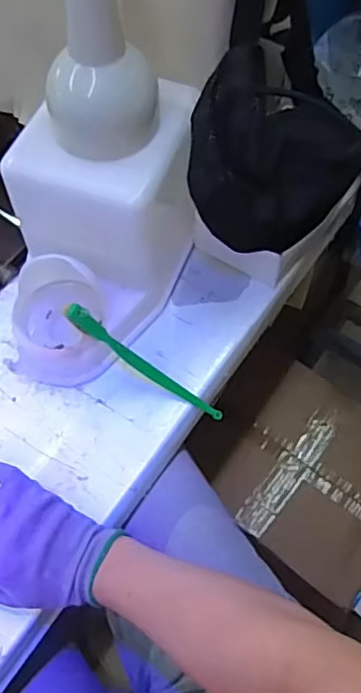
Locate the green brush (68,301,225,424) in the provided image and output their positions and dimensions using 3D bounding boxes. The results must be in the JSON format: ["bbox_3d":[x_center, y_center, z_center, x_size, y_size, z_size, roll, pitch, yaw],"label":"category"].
[{"bbox_3d":[-0.032,0.017,0.533,0.172,0.019,0.012,37,63,-21],"label":"green brush"}]

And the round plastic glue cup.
[{"bbox_3d":[-0.109,-0.018,0.535,0.085,0.089,0.083,0,62,1],"label":"round plastic glue cup"}]

